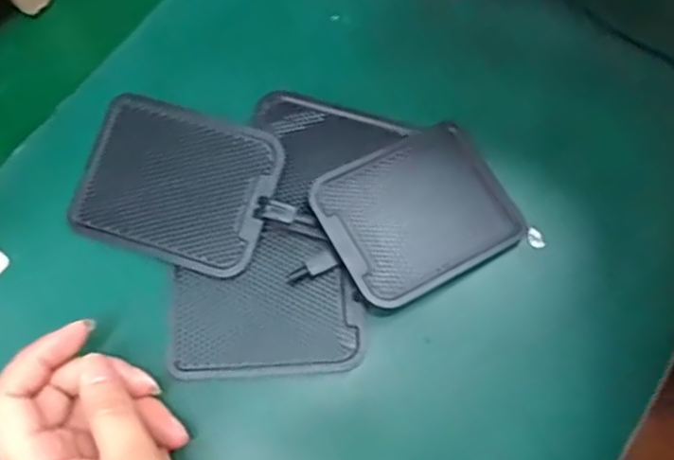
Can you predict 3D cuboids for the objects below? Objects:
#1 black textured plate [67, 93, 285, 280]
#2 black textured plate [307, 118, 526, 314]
[{"bbox_3d":[-0.084,-0.024,0.350,0.098,0.007,0.079,20,80,6],"label":"black textured plate"},{"bbox_3d":[0.044,-0.010,0.355,0.102,0.008,0.078,-25,77,-21],"label":"black textured plate"}]

